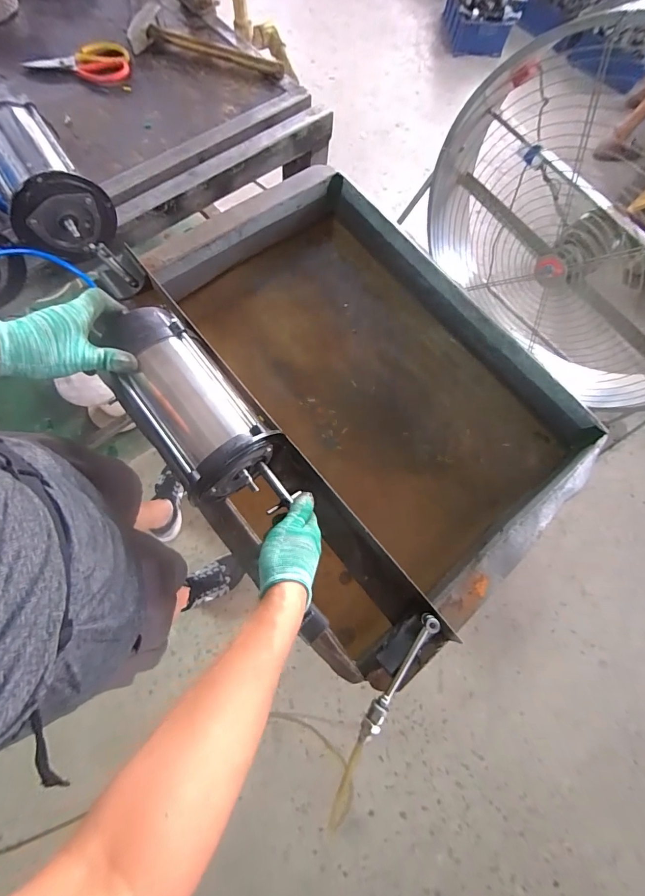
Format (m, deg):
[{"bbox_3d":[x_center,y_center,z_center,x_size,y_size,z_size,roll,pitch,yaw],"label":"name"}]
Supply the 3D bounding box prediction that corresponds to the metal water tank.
[{"bbox_3d":[0.037,-0.088,0.708,0.601,0.231,0.723,-43,79,-12],"label":"metal water tank"}]

